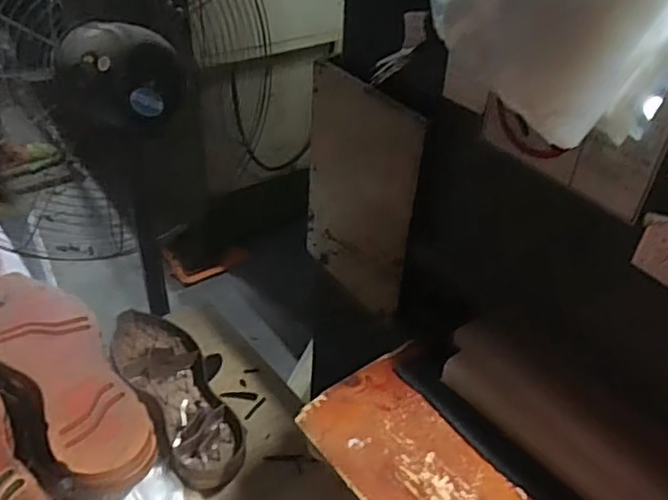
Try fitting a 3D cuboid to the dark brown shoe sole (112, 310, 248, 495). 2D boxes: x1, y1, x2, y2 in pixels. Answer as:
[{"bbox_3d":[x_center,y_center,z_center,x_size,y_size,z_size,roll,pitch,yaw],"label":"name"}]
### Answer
[{"bbox_3d":[-0.205,0.175,0.806,0.136,0.061,0.292,-13,43,-22],"label":"dark brown shoe sole"}]

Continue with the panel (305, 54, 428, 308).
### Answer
[{"bbox_3d":[0.023,-0.064,0.694,0.010,0.255,0.179,-21,43,-30],"label":"panel"}]

